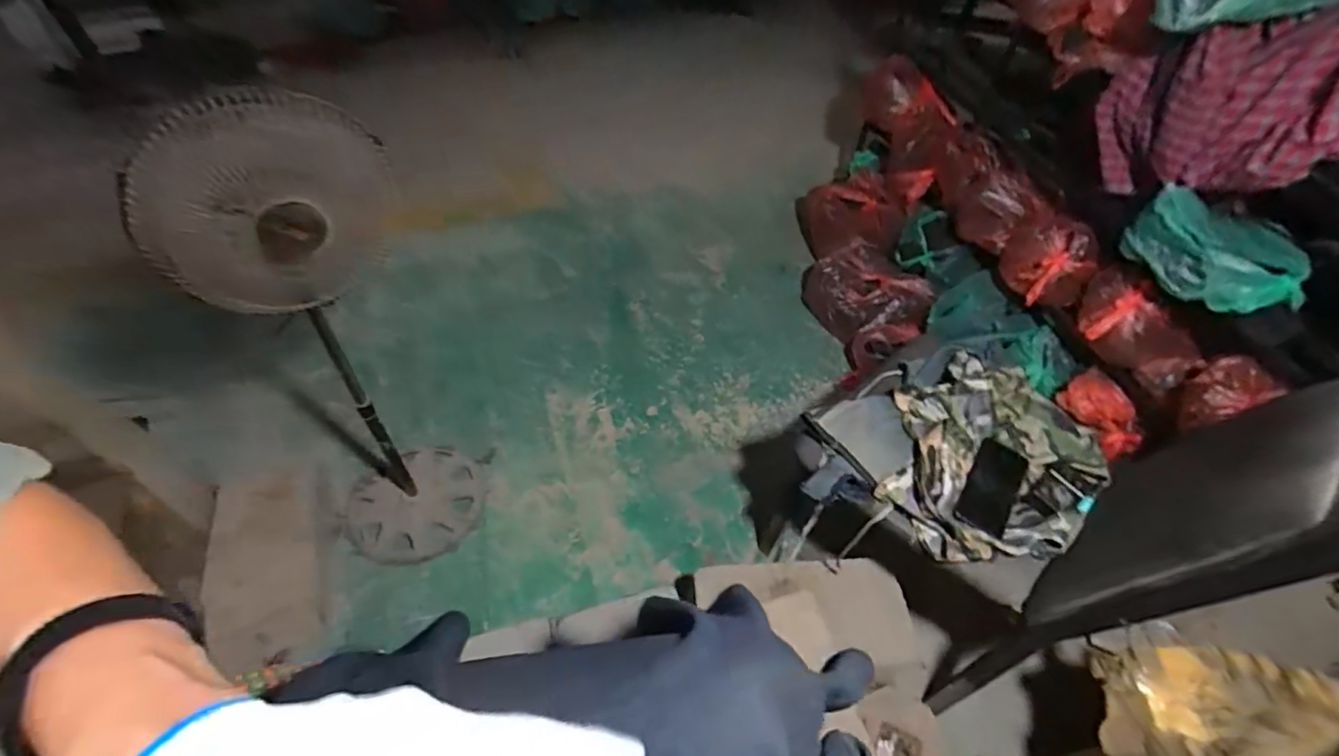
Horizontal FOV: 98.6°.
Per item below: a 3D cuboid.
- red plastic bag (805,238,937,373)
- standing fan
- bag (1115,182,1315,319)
[{"bbox_3d":[0.565,-0.228,1.694,0.267,0.154,0.372,-23,55,-21],"label":"red plastic bag"},{"bbox_3d":[-0.539,0.008,0.980,0.265,0.967,0.282,35,56,24],"label":"standing fan"},{"bbox_3d":[0.982,-0.217,1.030,0.284,0.132,0.134,35,56,23],"label":"bag"}]

